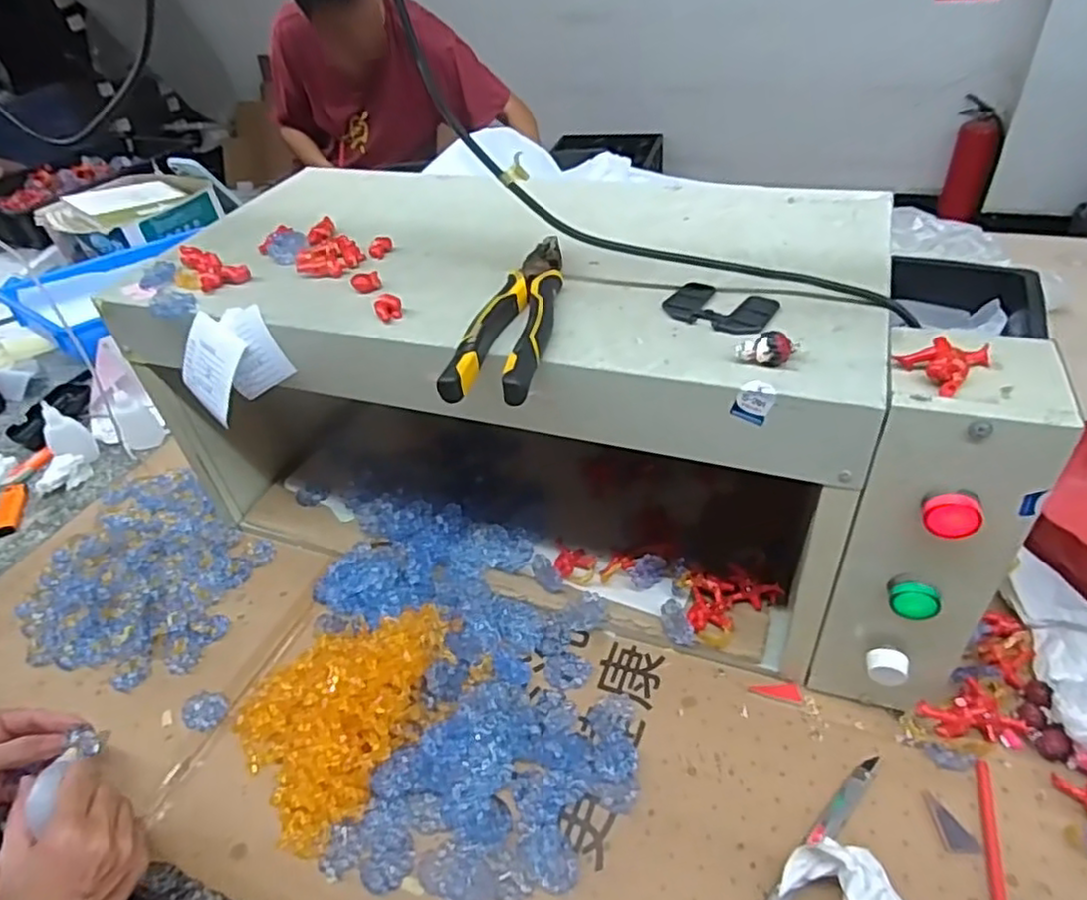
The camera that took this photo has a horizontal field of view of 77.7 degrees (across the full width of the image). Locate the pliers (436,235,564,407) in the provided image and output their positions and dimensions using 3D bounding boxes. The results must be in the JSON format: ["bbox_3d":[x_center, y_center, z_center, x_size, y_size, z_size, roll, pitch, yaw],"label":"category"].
[{"bbox_3d":[-0.014,-0.094,0.438,0.049,0.018,0.185,5,42,13],"label":"pliers"}]

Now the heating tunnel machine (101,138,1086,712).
[{"bbox_3d":[-0.001,-0.059,0.576,0.662,0.232,0.319,10,44,19],"label":"heating tunnel machine"}]

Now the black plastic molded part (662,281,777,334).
[{"bbox_3d":[0.113,-0.092,0.434,0.067,0.006,0.048,26,51,32],"label":"black plastic molded part"}]

